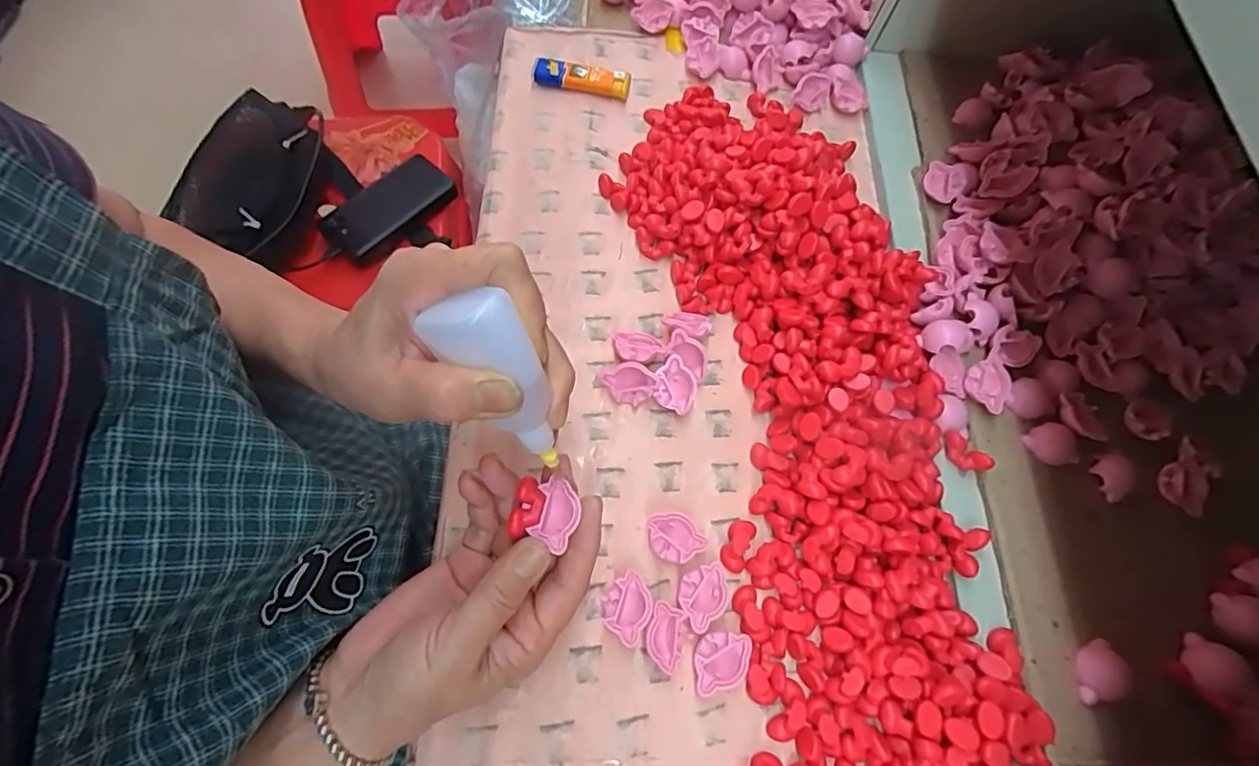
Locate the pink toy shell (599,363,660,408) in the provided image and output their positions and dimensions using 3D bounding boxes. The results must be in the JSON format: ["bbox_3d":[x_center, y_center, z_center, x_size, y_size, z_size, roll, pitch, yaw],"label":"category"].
[{"bbox_3d":[0.001,0.000,0.368,0.032,0.007,0.031,-37,94,14],"label":"pink toy shell"}]

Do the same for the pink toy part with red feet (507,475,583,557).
[{"bbox_3d":[-0.042,0.064,0.286,0.032,0.011,0.032,14,69,3],"label":"pink toy part with red feet"}]

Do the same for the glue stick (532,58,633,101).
[{"bbox_3d":[-0.039,-0.250,0.462,0.079,0.015,0.023,14,68,-1],"label":"glue stick"}]

